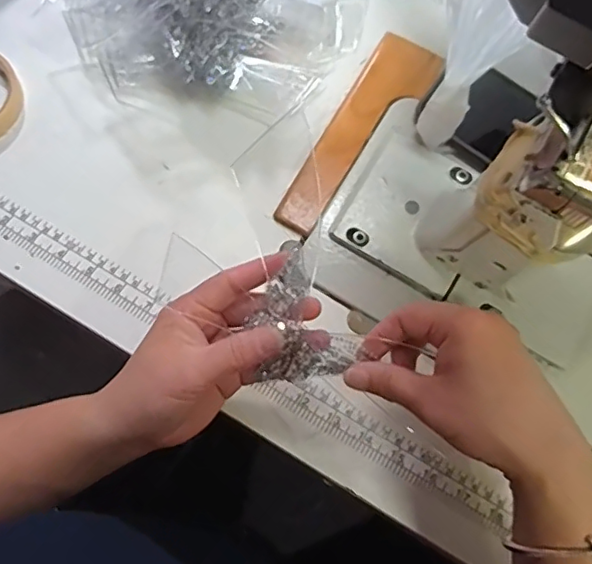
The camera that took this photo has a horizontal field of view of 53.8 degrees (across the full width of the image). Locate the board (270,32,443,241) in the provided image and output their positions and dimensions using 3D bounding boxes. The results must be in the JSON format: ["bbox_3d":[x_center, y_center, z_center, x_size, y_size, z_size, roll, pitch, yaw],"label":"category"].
[{"bbox_3d":[0.049,-0.118,0.478,0.054,0.016,0.190,33,72,6],"label":"board"}]

